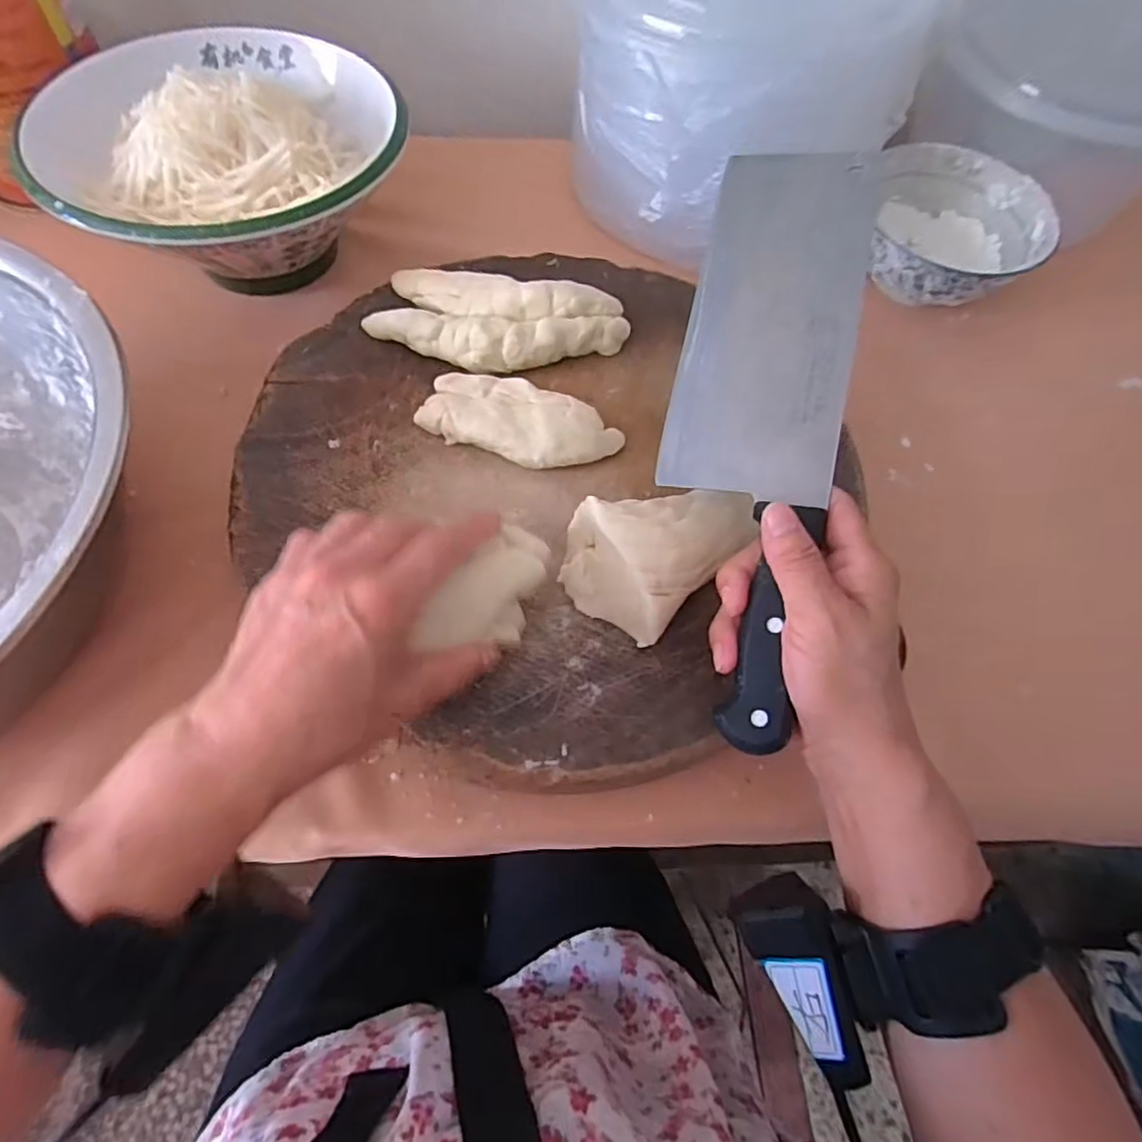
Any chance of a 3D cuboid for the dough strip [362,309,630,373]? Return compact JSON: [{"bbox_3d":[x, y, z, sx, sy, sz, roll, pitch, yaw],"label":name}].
[{"bbox_3d":[-0.046,-0.142,0.395,0.160,0.026,0.038,3,63,-2],"label":"dough strip"}]

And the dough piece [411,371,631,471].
[{"bbox_3d":[-0.029,-0.085,0.371,0.112,0.020,0.048,20,63,7],"label":"dough piece"}]

